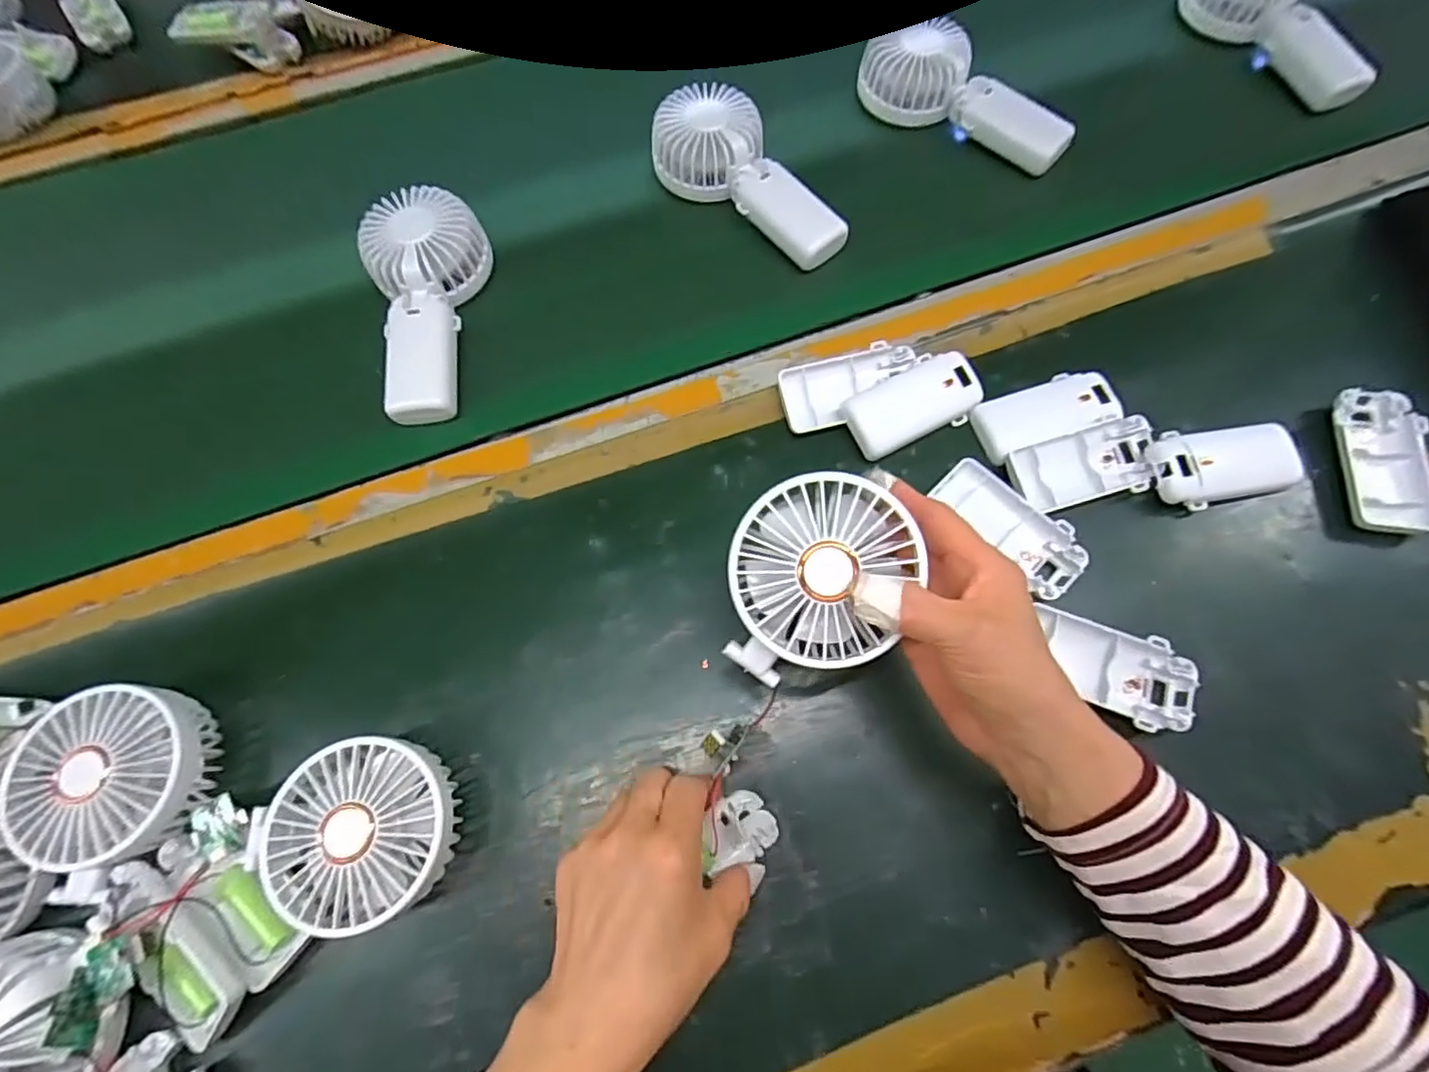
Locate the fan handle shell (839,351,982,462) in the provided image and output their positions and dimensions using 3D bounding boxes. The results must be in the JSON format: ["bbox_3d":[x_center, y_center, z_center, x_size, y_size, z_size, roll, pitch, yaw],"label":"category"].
[{"bbox_3d":[0.130,-0.089,0.400,0.091,0.017,0.046,-26,70,-8],"label":"fan handle shell"}]

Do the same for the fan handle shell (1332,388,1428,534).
[{"bbox_3d":[0.415,-0.047,0.386,0.050,0.019,0.093,5,69,4],"label":"fan handle shell"}]

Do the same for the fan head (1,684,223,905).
[{"bbox_3d":[-0.308,0.127,0.322,0.081,0.043,0.085,-1,68,1],"label":"fan head"}]

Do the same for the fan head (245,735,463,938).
[{"bbox_3d":[-0.178,0.150,0.316,0.092,0.046,0.083,1,69,2],"label":"fan head"}]

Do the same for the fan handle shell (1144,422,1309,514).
[{"bbox_3d":[0.318,-0.046,0.386,0.091,0.024,0.047,-15,69,-4],"label":"fan handle shell"}]

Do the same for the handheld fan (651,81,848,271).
[{"bbox_3d":[0.021,-0.270,0.473,0.085,0.052,0.170,-29,70,-9],"label":"handheld fan"}]

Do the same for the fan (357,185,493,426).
[{"bbox_3d":[-0.198,-0.163,0.437,0.080,0.046,0.172,-13,69,-4],"label":"fan"}]

